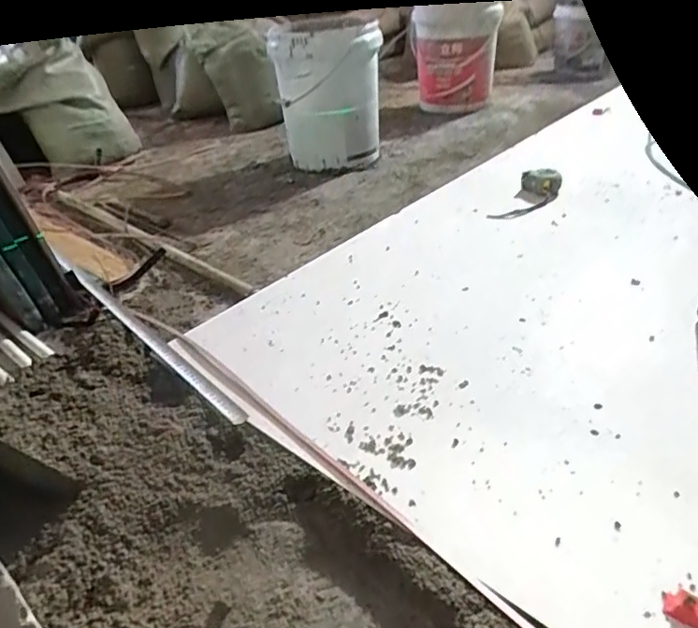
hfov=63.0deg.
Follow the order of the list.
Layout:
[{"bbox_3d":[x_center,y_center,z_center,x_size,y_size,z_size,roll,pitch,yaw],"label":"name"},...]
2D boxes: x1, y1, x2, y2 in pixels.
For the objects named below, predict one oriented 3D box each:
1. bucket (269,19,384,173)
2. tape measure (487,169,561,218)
[{"bbox_3d":[-0.065,-0.704,1.842,0.329,0.409,0.329,-7,33,-2],"label":"bucket"},{"bbox_3d":[0.395,-0.266,1.253,0.091,0.044,0.210,17,39,32],"label":"tape measure"}]

